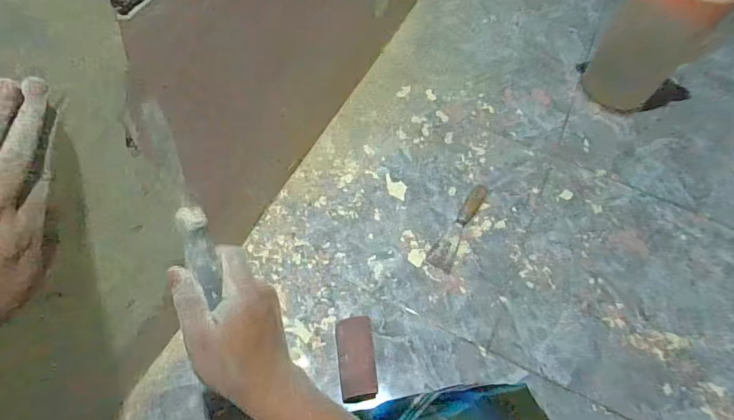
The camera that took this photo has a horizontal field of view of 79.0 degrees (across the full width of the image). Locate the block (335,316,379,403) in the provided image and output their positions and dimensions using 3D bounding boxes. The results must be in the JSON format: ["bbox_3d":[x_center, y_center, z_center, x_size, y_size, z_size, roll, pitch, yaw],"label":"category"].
[{"bbox_3d":[-0.014,0.198,0.597,0.048,0.017,0.106,-6,61,-7],"label":"block"}]

